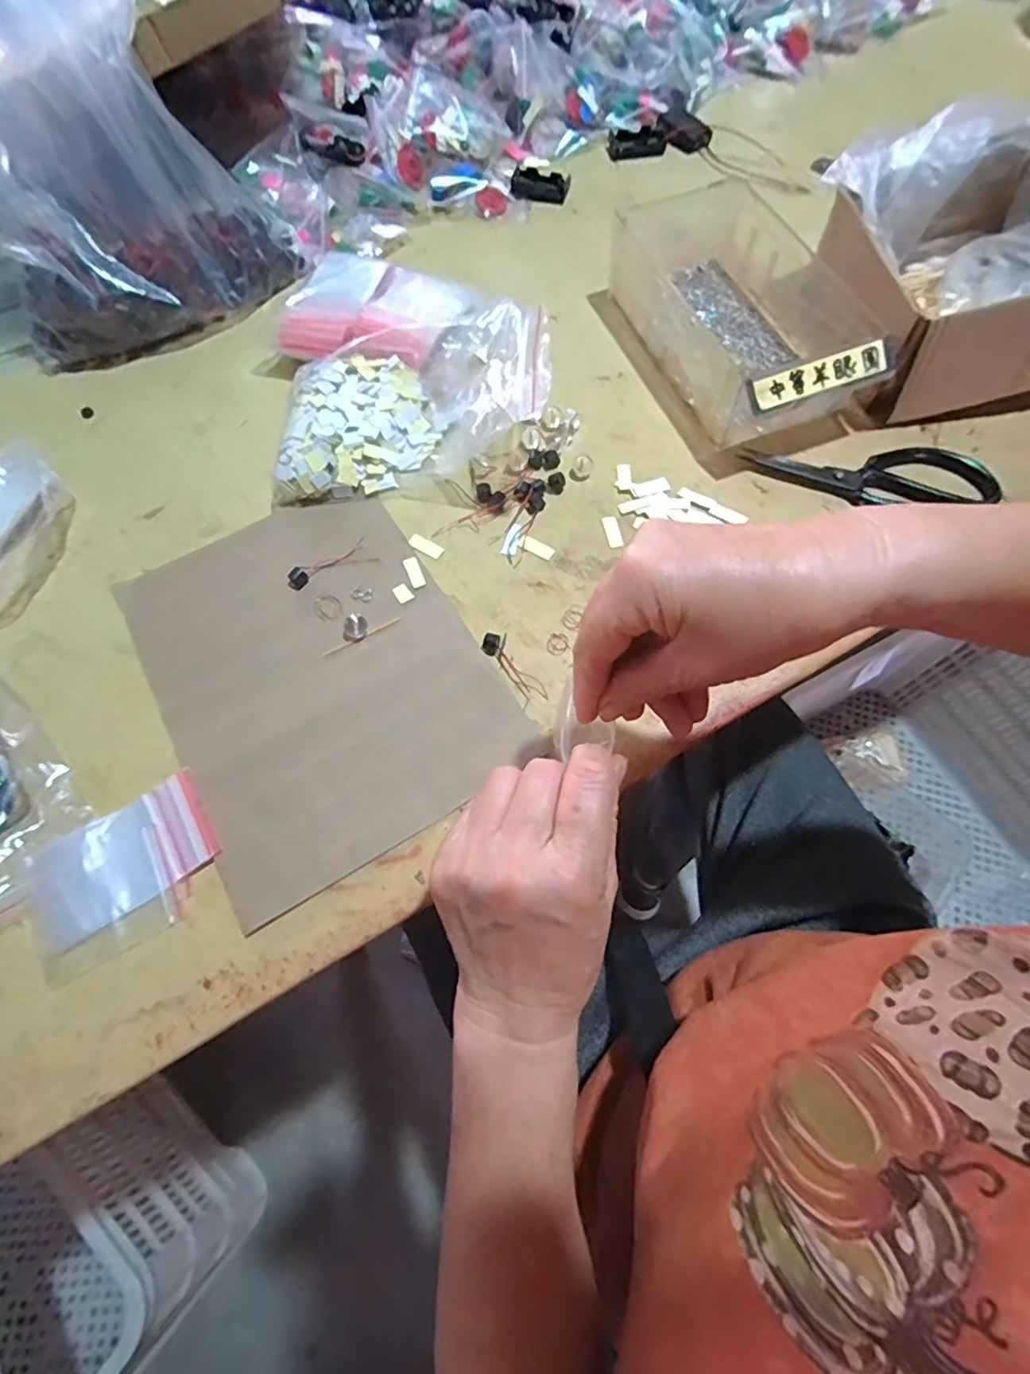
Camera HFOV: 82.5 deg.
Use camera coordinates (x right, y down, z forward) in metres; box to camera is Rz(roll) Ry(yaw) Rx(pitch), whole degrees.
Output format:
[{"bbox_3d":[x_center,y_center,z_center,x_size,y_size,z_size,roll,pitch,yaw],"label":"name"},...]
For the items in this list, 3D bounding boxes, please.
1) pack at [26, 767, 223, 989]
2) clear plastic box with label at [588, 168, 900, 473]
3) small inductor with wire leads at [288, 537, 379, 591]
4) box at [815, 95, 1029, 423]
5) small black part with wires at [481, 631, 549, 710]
[{"bbox_3d":[-0.230,0.110,0.347,0.105,0.006,0.079,-30,69,-12],"label":"pack"},{"bbox_3d":[0.171,-0.323,0.493,0.143,0.069,0.282,-20,67,-8],"label":"clear plastic box with label"},{"bbox_3d":[-0.138,-0.092,0.437,0.064,0.007,0.021,-26,68,-10],"label":"small inductor with wire leads"},{"bbox_3d":[0.353,-0.332,0.469,0.191,0.118,0.195,-9,66,-3],"label":"box"},{"bbox_3d":[-0.002,-0.014,0.395,0.019,0.008,0.060,-31,69,-12],"label":"small black part with wires"}]

